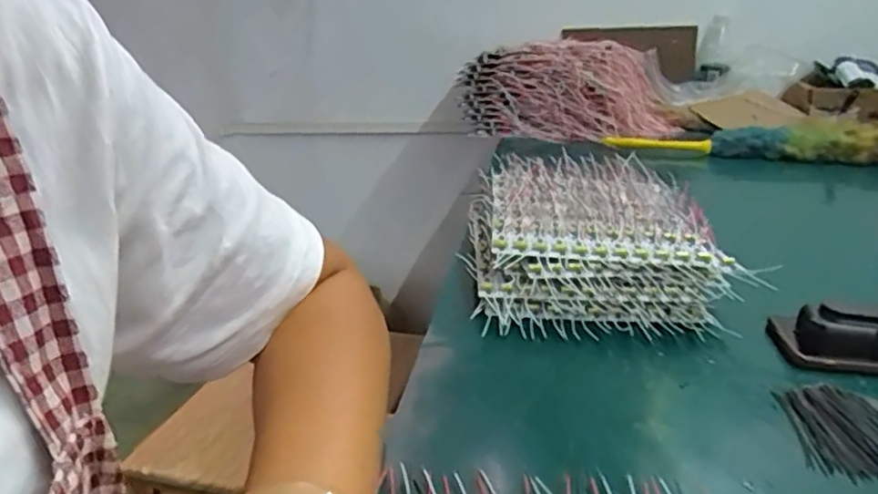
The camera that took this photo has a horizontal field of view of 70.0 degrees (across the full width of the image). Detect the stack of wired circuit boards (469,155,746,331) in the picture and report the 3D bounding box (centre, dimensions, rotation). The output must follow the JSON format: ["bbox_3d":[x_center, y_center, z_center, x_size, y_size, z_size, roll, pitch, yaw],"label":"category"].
[{"bbox_3d":[0.157,-0.017,0.670,0.240,0.071,0.343,1,22,4],"label":"stack of wired circuit boards"}]

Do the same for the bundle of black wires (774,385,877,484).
[{"bbox_3d":[0.265,0.117,0.404,0.063,0.011,0.086,2,22,5],"label":"bundle of black wires"}]

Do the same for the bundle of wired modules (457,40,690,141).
[{"bbox_3d":[0.260,-0.317,1.279,0.459,0.176,0.183,5,23,16],"label":"bundle of wired modules"}]

